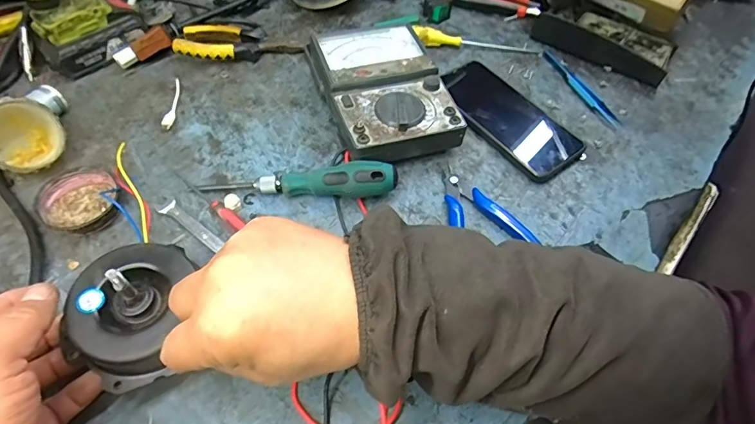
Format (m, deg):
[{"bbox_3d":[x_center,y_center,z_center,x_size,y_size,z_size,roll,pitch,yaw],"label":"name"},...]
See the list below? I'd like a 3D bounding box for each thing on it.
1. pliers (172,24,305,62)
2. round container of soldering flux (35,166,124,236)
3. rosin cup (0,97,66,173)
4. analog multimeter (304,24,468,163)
[{"bbox_3d":[-0.155,-0.189,0.504,0.133,0.022,0.046,-3,57,-6],"label":"pliers"},{"bbox_3d":[-0.250,-0.007,0.375,0.057,0.019,0.057,2,56,-3],"label":"round container of soldering flux"},{"bbox_3d":[-0.306,-0.064,0.383,0.060,0.038,0.063,1,88,-30],"label":"rosin cup"},{"bbox_3d":[0.003,-0.121,0.451,0.115,0.048,0.168,-12,58,-12],"label":"analog multimeter"}]

